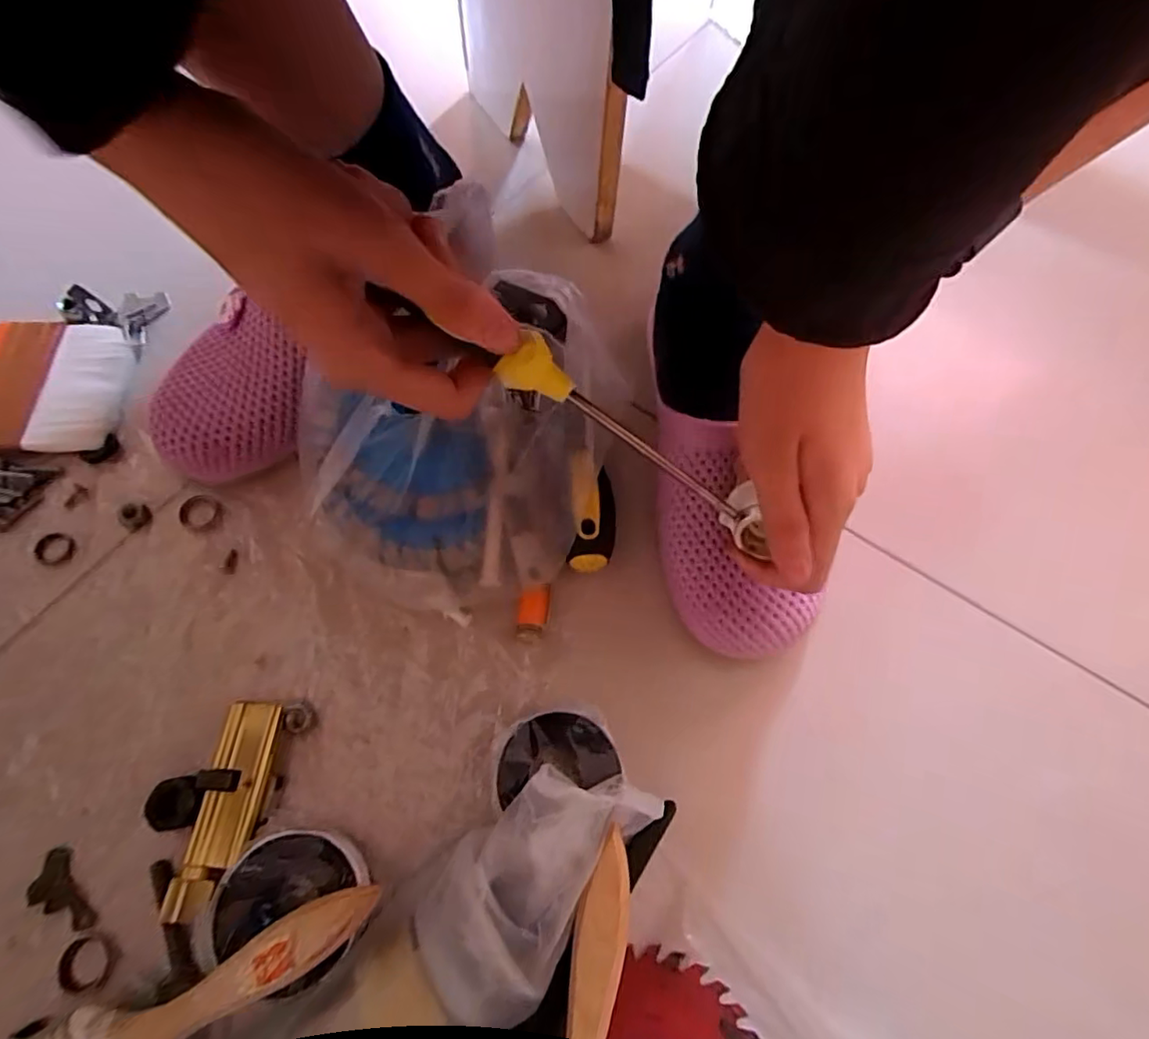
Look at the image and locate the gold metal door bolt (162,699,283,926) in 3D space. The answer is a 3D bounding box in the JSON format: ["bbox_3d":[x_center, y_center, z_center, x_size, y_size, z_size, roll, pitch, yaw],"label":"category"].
[{"bbox_3d":[-0.157,0.131,0.271,0.026,0.014,0.087,8,66,1],"label":"gold metal door bolt"}]

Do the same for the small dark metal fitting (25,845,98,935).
[{"bbox_3d":[-0.226,0.165,0.259,0.020,0.004,0.037,-32,71,-16],"label":"small dark metal fitting"}]

